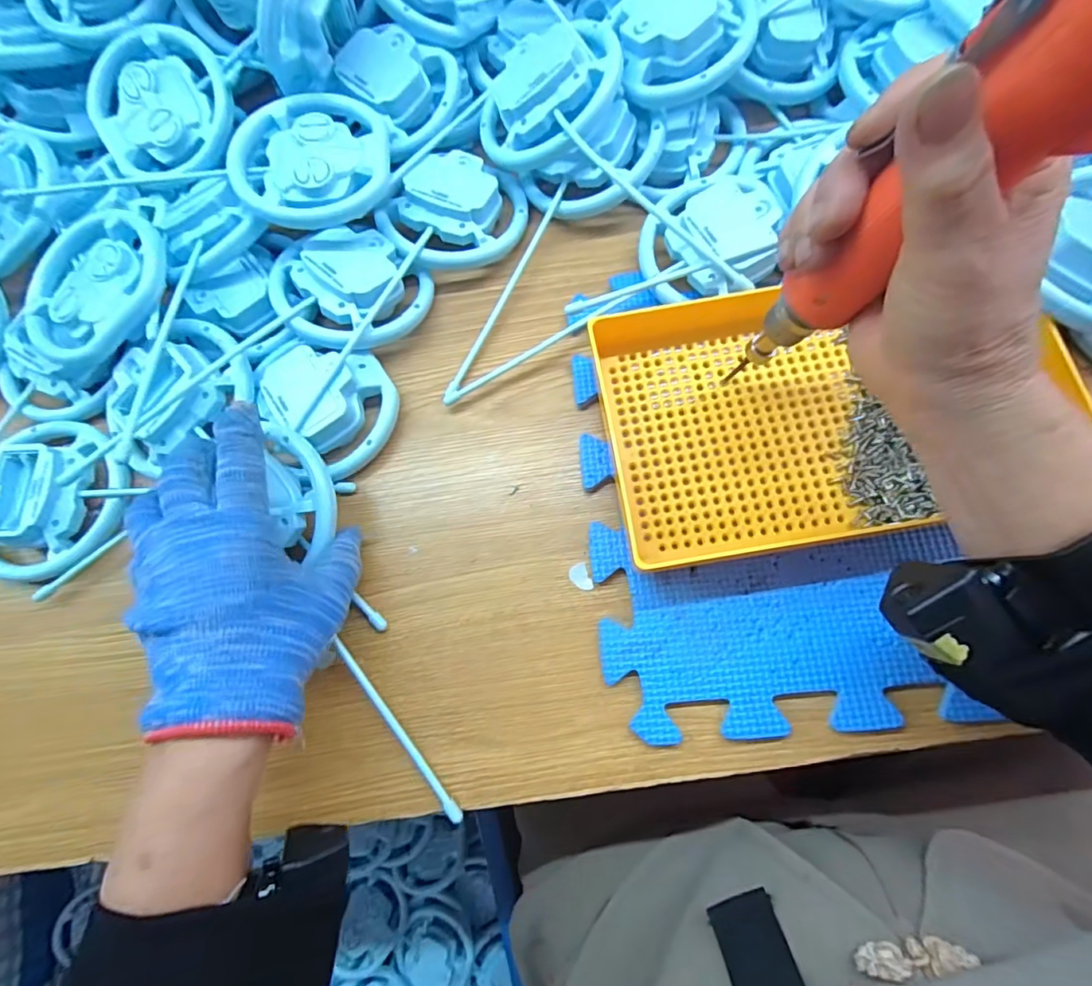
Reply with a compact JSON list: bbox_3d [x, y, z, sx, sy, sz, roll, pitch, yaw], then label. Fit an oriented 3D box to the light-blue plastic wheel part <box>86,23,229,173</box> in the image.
[{"bbox_3d":[-0.280,-0.283,0.390,0.113,0.024,0.100,14,95,8],"label":"light-blue plastic wheel part"}]

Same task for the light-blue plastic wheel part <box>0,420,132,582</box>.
[{"bbox_3d":[-0.324,0.002,0.344,0.091,0.023,0.104,5,75,6],"label":"light-blue plastic wheel part"}]

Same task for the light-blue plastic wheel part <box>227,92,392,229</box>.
[{"bbox_3d":[-0.156,-0.223,0.355,0.100,0.021,0.101,0,78,2],"label":"light-blue plastic wheel part"}]

